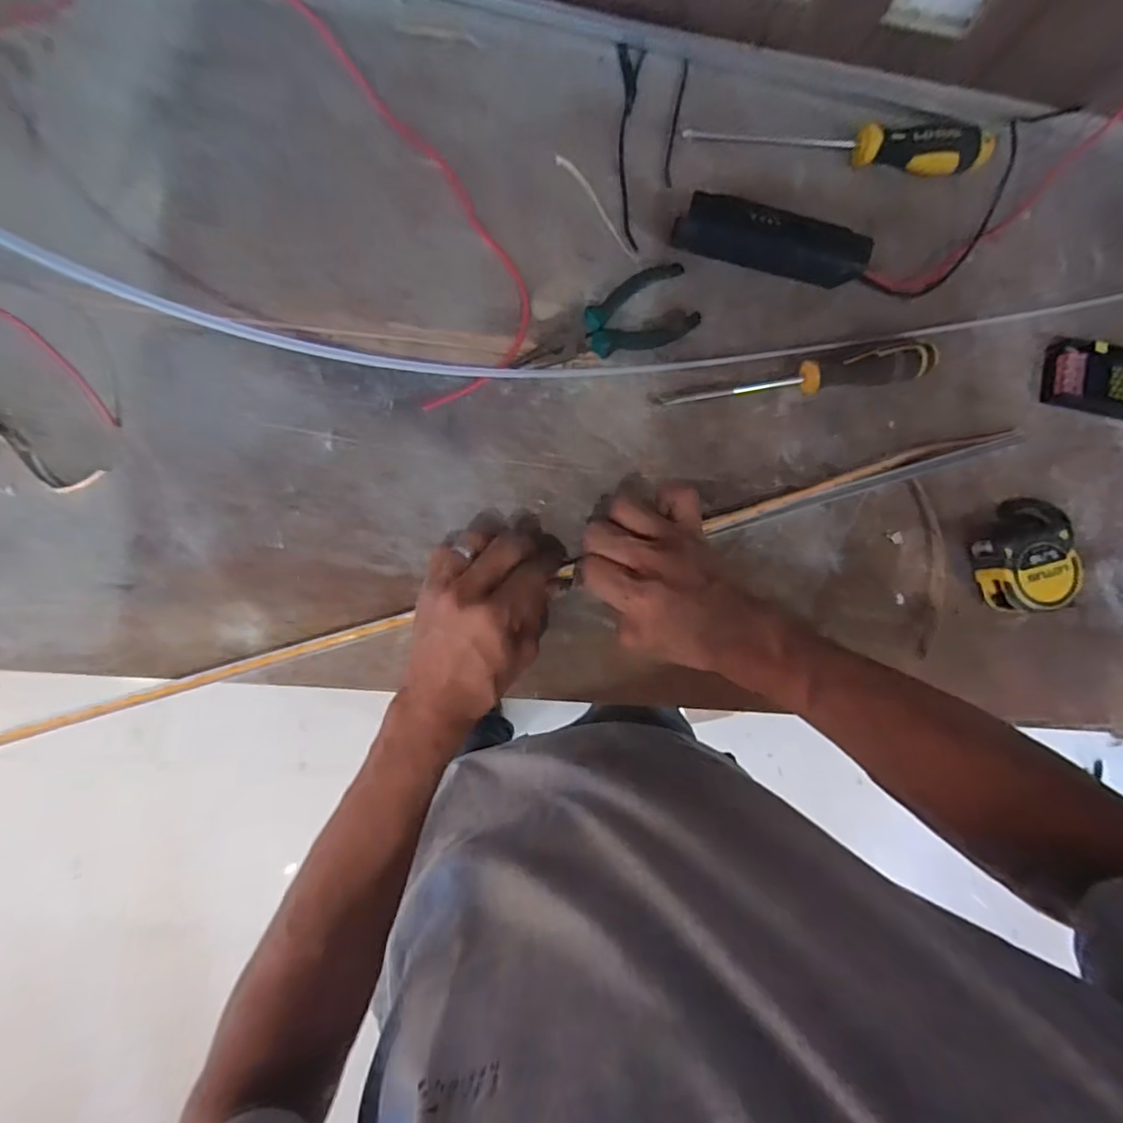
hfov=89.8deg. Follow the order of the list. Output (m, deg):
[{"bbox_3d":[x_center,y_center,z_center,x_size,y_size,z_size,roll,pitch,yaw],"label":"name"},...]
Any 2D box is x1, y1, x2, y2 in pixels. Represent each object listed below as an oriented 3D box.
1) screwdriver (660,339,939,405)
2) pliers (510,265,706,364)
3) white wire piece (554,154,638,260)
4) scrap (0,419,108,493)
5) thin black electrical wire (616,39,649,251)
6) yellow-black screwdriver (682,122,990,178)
[{"bbox_3d":[0.190,-0.144,0.440,0.209,0.033,0.026,-9,89,-7],"label":"screwdriver"},{"bbox_3d":[0.037,-0.176,0.432,0.143,0.019,0.059,-32,92,-7],"label":"pliers"},{"bbox_3d":[0.031,-0.282,0.448,0.010,0.004,0.104,-39,93,-6],"label":"white wire piece"},{"bbox_3d":[-0.359,-0.069,0.386,0.083,0.007,0.026,28,85,-5],"label":"scrap"},{"bbox_3d":[0.055,-0.331,0.448,0.022,0.004,0.166,1,88,-7],"label":"thin black electrical wire"},{"bbox_3d":[0.229,-0.335,0.454,0.252,0.032,0.032,0,88,-7],"label":"yellow-black screwdriver"}]

